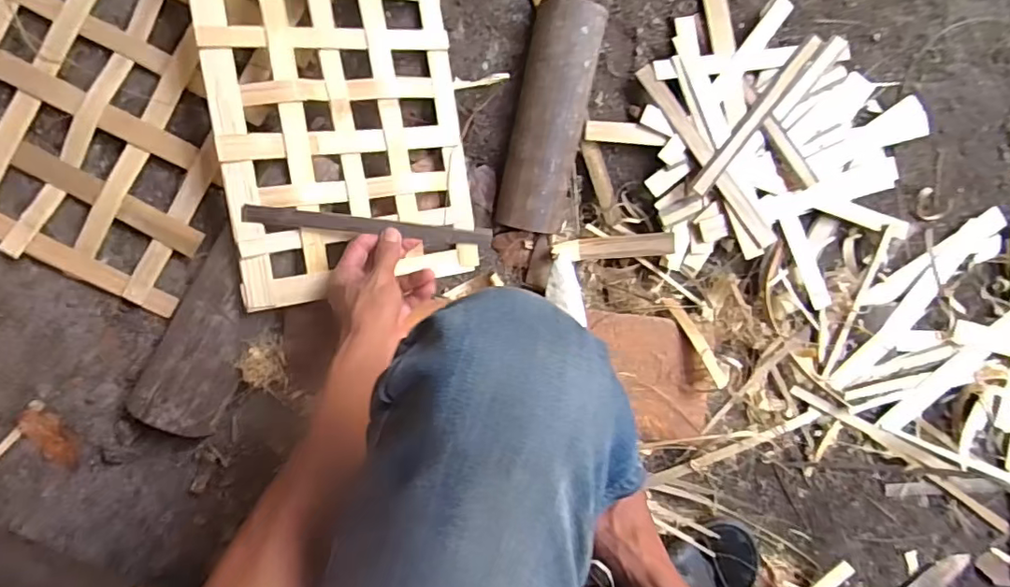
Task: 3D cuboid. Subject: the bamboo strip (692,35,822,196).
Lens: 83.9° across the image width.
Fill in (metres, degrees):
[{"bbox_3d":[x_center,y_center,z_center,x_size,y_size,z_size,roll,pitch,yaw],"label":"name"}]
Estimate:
[{"bbox_3d":[0.271,-0.193,0.600,0.018,0.008,0.215,40,87,-5],"label":"bamboo strip"}]

